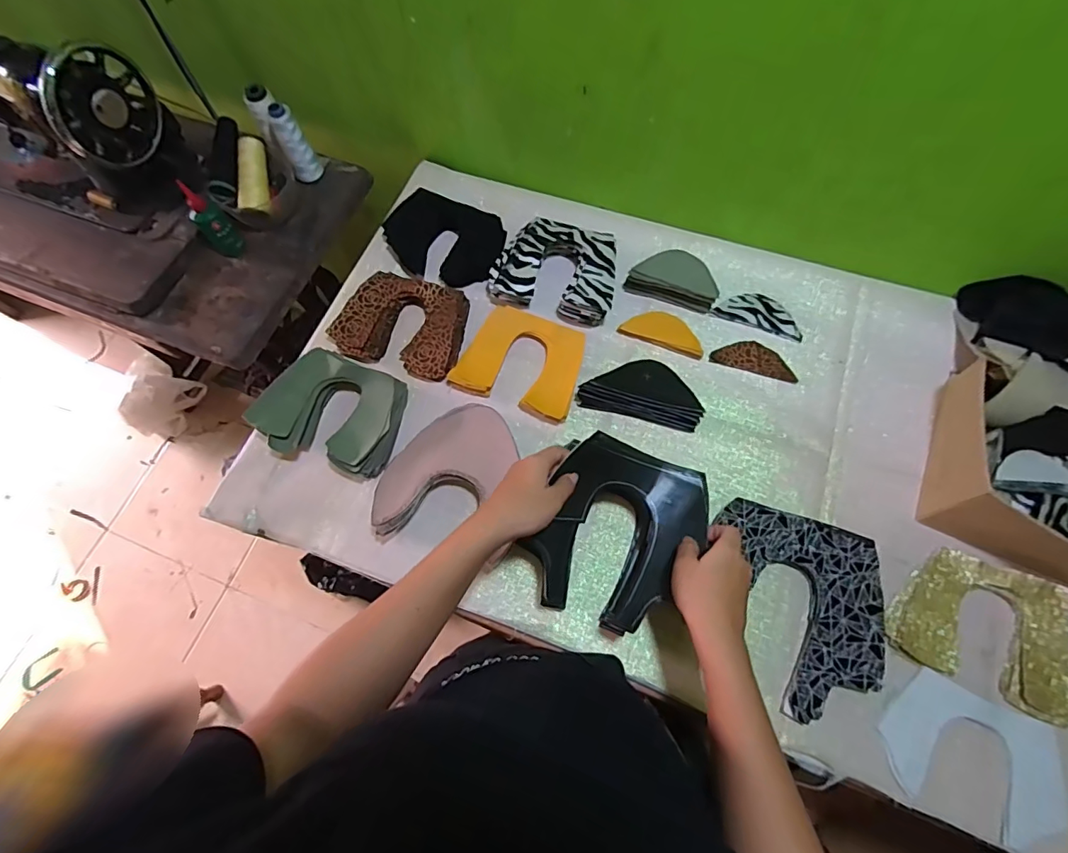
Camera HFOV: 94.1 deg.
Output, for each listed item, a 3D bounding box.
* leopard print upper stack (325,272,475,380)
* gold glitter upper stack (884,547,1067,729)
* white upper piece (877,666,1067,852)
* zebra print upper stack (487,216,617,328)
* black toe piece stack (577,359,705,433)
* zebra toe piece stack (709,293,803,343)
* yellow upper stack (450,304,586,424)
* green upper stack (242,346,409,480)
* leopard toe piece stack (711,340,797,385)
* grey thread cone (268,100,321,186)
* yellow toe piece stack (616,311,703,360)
[{"bbox_3d":[-0.175,-0.138,0.671,0.164,0.031,0.132,13,69,7],"label":"leopard print upper stack"},{"bbox_3d":[0.464,0.203,0.504,0.171,0.026,0.125,23,71,11],"label":"gold glitter upper stack"},{"bbox_3d":[0.420,0.316,0.476,0.157,0.004,0.111,24,75,12],"label":"white upper piece"},{"bbox_3d":[0.029,-0.212,0.679,0.164,0.051,0.131,13,69,7],"label":"zebra print upper stack"},{"bbox_3d":[0.133,-0.047,0.616,0.149,0.035,0.074,13,70,7],"label":"black toe piece stack"},{"bbox_3d":[0.302,-0.154,0.664,0.113,0.006,0.051,20,71,10],"label":"zebra toe piece stack"},{"bbox_3d":[-0.014,-0.084,0.645,0.153,0.023,0.128,19,70,10],"label":"yellow upper stack"},{"bbox_3d":[-0.242,-0.018,0.615,0.163,0.060,0.136,16,70,8],"label":"green upper stack"},{"bbox_3d":[0.286,-0.089,0.646,0.106,0.004,0.046,16,70,8],"label":"leopard toe piece stack"},{"bbox_3d":[-0.364,-0.427,0.749,0.042,0.108,0.038,-19,69,-5],"label":"grey thread cone"},{"bbox_3d":[0.171,-0.127,0.656,0.109,0.013,0.042,22,71,10],"label":"yellow toe piece stack"}]

